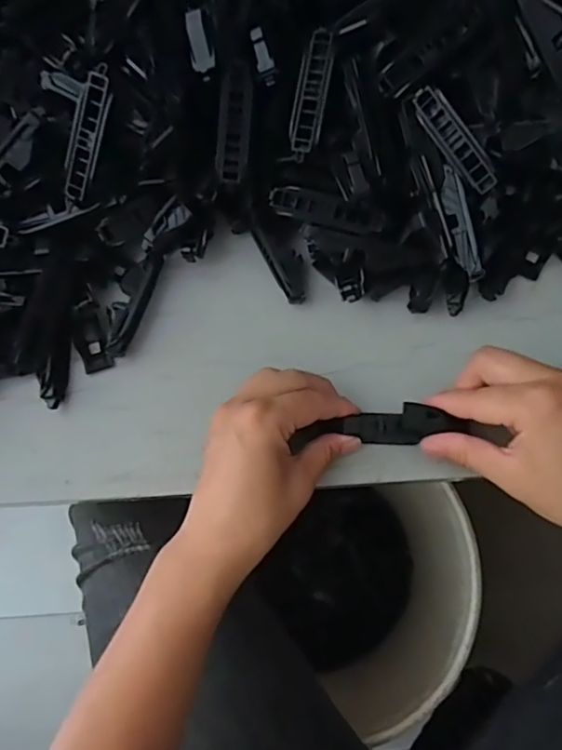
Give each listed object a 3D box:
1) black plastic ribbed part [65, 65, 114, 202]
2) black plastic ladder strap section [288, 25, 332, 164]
[{"bbox_3d":[-0.117,-0.144,0.339,0.017,0.007,0.076,26,111,9],"label":"black plastic ribbed part"},{"bbox_3d":[0.019,-0.176,0.355,0.018,0.004,0.076,12,98,5],"label":"black plastic ladder strap section"}]

